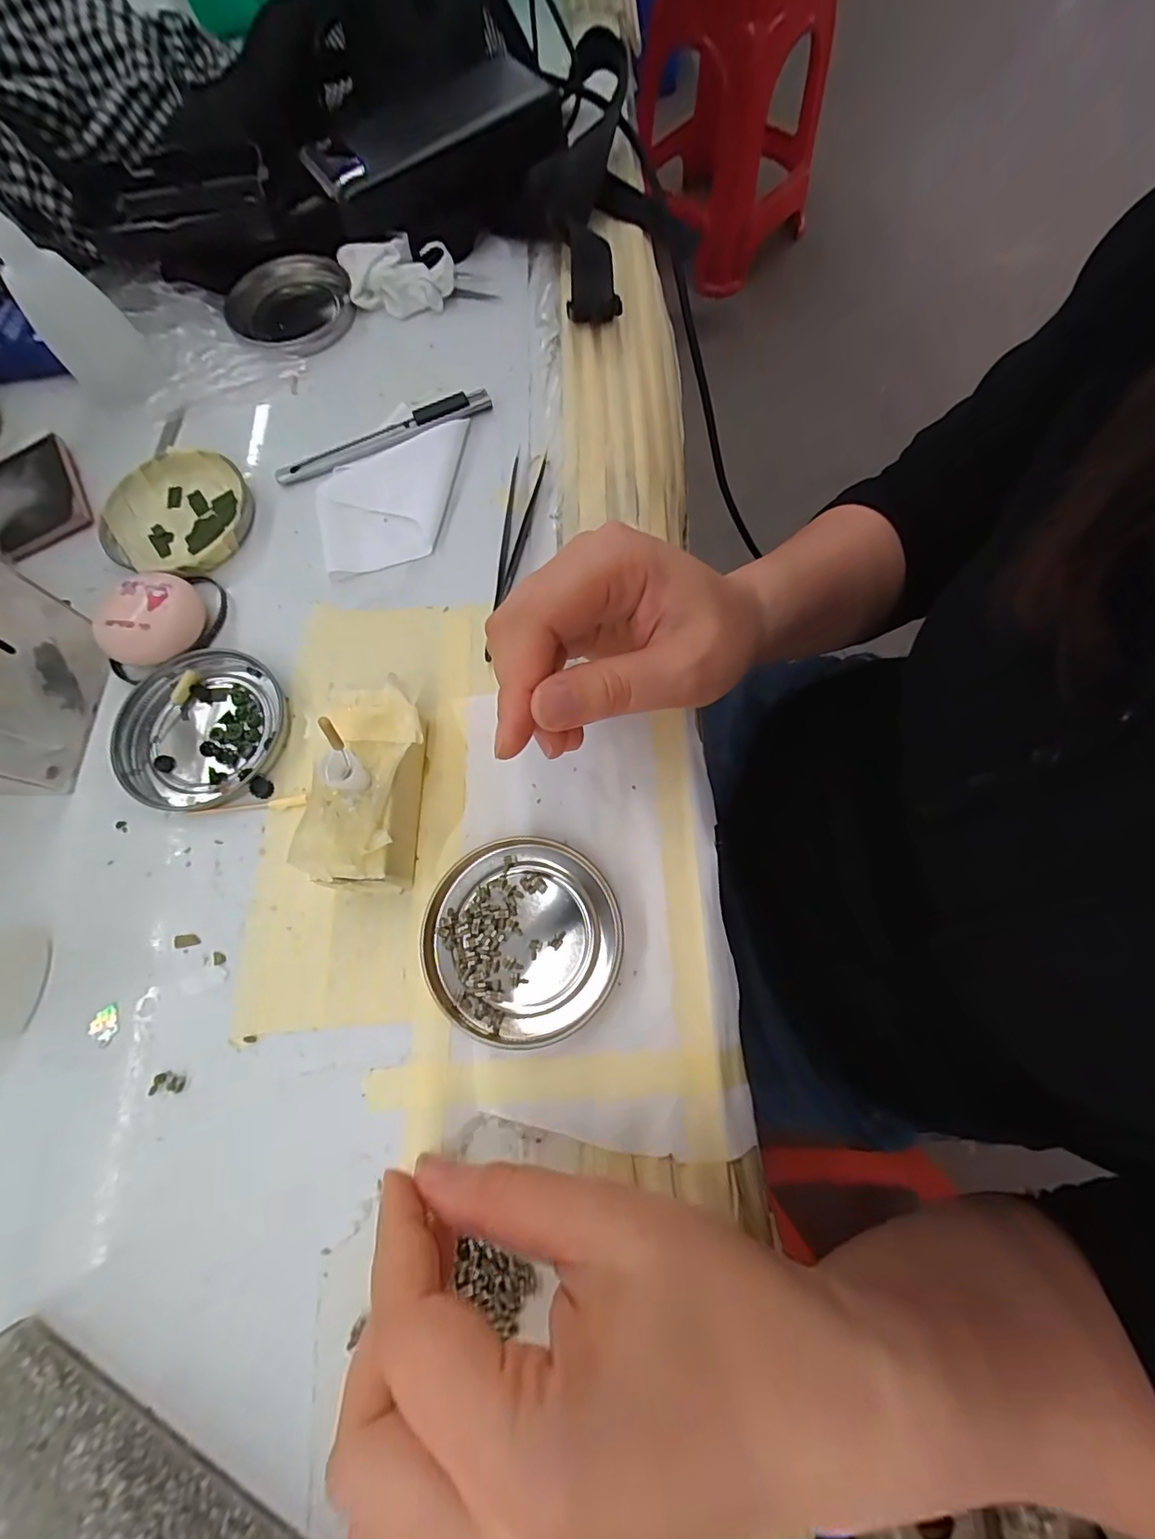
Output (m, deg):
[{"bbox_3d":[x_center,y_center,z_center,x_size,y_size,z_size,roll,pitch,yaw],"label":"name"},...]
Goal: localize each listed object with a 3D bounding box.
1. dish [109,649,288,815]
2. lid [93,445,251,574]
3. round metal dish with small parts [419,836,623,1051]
[{"bbox_3d":[-0.179,-0.019,0.254,0.075,0.009,0.075,-1,73,2],"label":"dish"},{"bbox_3d":[-0.218,-0.140,0.290,0.081,0.010,0.073,16,74,7],"label":"lid"},{"bbox_3d":[-0.024,0.068,0.219,0.079,0.009,0.078,-1,73,2],"label":"round metal dish with small parts"}]

